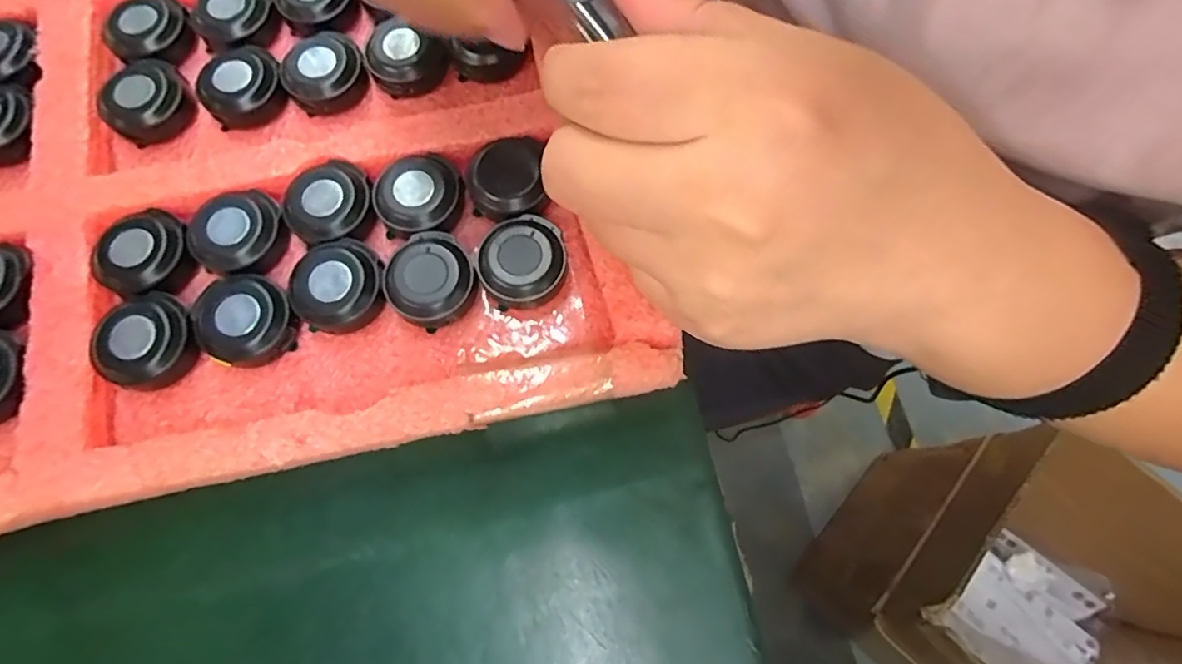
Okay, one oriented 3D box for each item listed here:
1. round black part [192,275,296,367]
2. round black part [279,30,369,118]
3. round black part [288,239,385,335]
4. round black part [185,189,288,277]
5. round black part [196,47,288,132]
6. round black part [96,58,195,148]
[{"bbox_3d":[-0.113,-0.004,0.187,0.031,0.011,0.028,34,76,9],"label":"round black part"},{"bbox_3d":[-0.101,-0.097,0.215,0.029,0.013,0.027,0,73,0],"label":"round black part"},{"bbox_3d":[-0.084,-0.015,0.191,0.029,0.013,0.029,0,73,0],"label":"round black part"},{"bbox_3d":[-0.121,-0.034,0.196,0.027,0.011,0.029,0,73,0],"label":"round black part"},{"bbox_3d":[-0.130,-0.091,0.213,0.027,0.013,0.030,42,77,11],"label":"round black part"},{"bbox_3d":[-0.166,-0.086,0.212,0.031,0.012,0.030,0,73,0],"label":"round black part"}]

